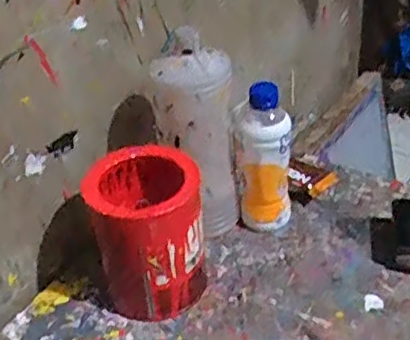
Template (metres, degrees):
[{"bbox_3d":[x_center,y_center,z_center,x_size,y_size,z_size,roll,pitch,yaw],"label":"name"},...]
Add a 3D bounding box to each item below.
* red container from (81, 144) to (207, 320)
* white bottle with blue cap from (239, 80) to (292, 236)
[{"bbox_3d":[-0.054,0.062,0.637,0.103,0.141,0.108,-3,36,2],"label":"red container"},{"bbox_3d":[0.067,-0.015,0.704,0.058,0.172,0.059,-1,36,6],"label":"white bottle with blue cap"}]

